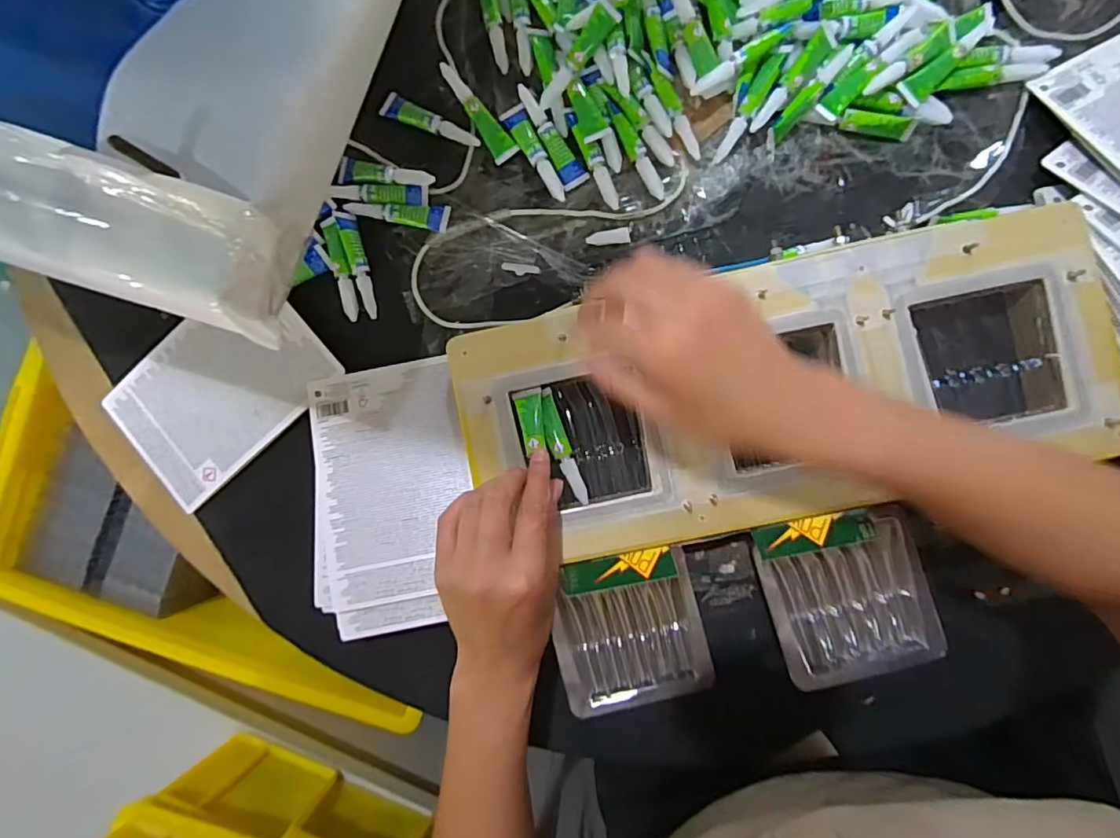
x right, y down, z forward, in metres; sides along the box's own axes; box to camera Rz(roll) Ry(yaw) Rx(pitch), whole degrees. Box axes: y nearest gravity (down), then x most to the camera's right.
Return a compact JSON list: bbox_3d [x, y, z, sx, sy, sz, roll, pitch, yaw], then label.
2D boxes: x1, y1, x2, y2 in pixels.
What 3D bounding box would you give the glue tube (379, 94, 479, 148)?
[{"bbox_3d":[-0.100,-0.227,0.420,0.081,0.009,0.017,25,90,5],"label":"glue tube"}]

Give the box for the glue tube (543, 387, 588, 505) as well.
[{"bbox_3d":[0.001,0.019,0.376,0.014,0.011,0.080,-20,86,3],"label":"glue tube"}]

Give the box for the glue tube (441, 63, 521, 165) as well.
[{"bbox_3d":[-0.060,-0.232,0.415,0.019,0.015,0.079,-32,86,2],"label":"glue tube"}]

